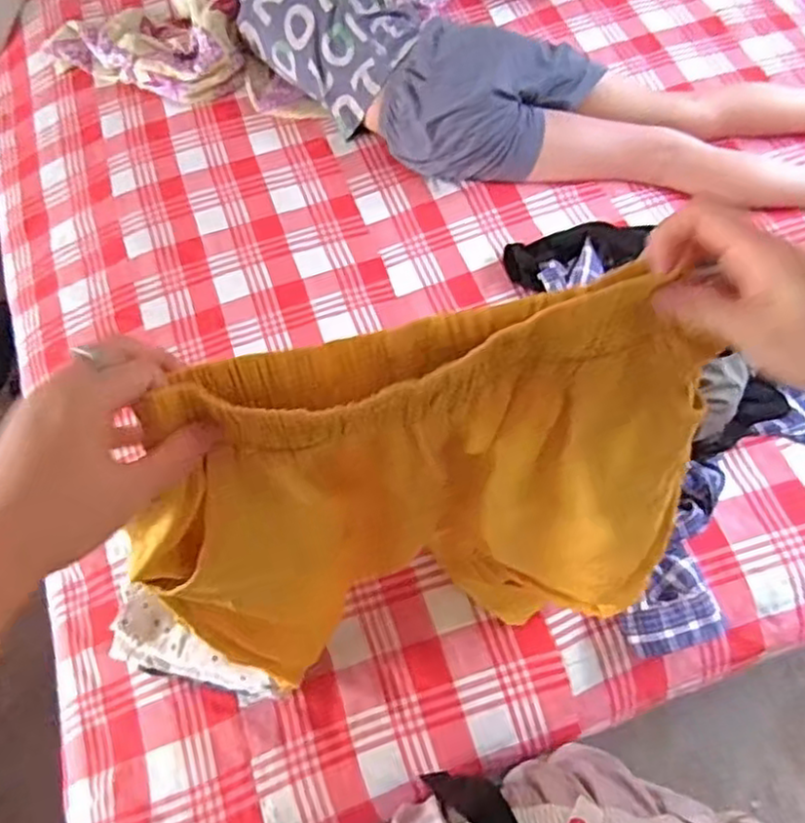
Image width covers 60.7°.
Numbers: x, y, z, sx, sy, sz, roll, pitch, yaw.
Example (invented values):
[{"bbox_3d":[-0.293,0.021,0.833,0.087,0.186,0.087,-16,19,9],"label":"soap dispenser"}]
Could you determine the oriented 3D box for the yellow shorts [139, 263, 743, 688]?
[{"bbox_3d":[0.023,0.085,0.512,0.356,0.402,0.131,-11,68,-3],"label":"yellow shorts"}]

